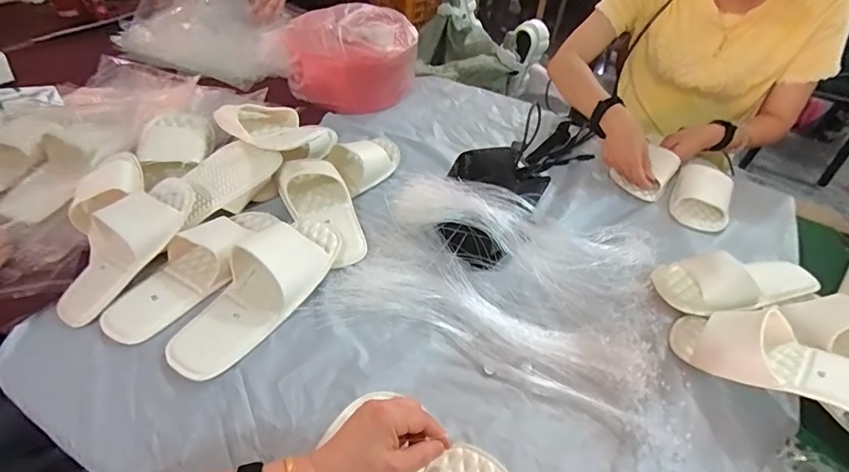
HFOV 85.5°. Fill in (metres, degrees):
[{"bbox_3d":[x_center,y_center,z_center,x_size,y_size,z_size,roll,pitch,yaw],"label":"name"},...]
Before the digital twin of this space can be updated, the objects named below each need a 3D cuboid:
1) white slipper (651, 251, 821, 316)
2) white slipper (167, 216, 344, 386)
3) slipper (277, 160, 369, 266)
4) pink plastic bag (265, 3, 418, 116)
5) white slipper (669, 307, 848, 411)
[{"bbox_3d":[0.449,0.061,0.658,0.217,0.057,0.096,0,45,-6],"label":"white slipper"},{"bbox_3d":[-0.214,0.063,0.608,0.102,0.050,0.273,26,49,19],"label":"white slipper"},{"bbox_3d":[-0.153,-0.046,0.709,0.095,0.053,0.205,-21,51,-24],"label":"slipper"},{"bbox_3d":[-0.177,-0.399,1.017,0.305,0.133,0.224,0,45,-6],"label":"pink plastic bag"},{"bbox_3d":[0.419,0.136,0.539,0.235,0.069,0.101,18,43,40],"label":"white slipper"}]

